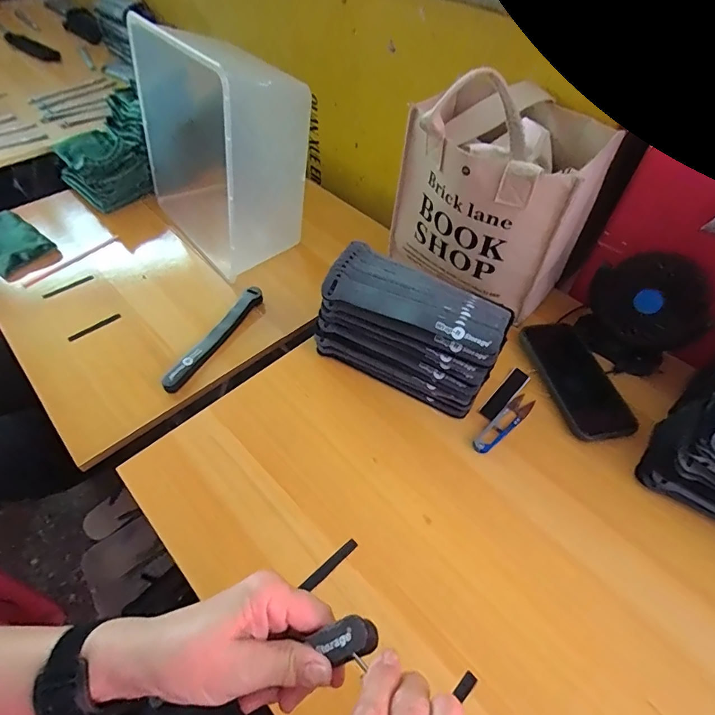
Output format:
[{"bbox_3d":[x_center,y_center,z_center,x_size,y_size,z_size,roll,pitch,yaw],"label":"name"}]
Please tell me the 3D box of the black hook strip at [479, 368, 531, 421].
[{"bbox_3d":[0.177,0.043,0.511,0.022,0.005,0.089,37,60,24],"label":"black hook strip"}]

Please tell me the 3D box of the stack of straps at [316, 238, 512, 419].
[{"bbox_3d":[0.060,-0.032,0.499,0.204,0.109,0.099,25,56,16],"label":"stack of straps"}]

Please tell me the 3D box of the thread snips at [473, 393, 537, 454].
[{"bbox_3d":[0.167,0.073,0.482,0.103,0.013,0.023,-36,61,-25],"label":"thread snips"}]

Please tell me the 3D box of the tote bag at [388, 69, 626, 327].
[{"bbox_3d":[0.169,-0.200,0.539,0.165,0.201,0.214,-36,62,-25],"label":"tote bag"}]

